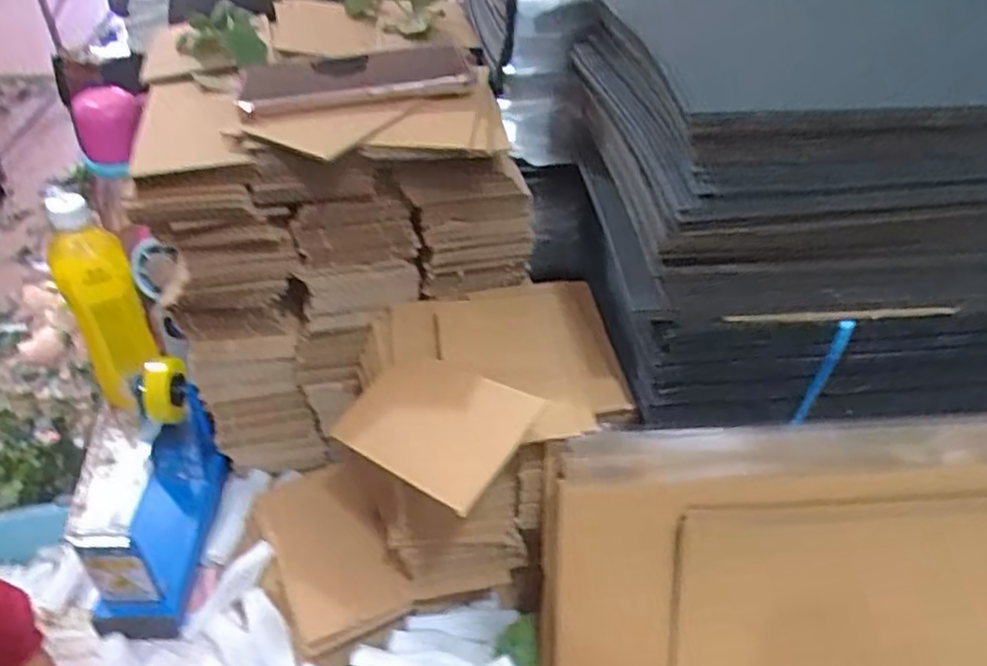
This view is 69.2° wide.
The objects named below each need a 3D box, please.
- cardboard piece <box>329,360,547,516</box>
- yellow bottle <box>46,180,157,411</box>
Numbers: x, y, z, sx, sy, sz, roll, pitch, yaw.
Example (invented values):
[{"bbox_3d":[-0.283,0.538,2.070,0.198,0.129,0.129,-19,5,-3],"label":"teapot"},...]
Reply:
[{"bbox_3d":[-0.038,0.055,0.447,0.130,0.007,0.080,18,62,42],"label":"cardboard piece"},{"bbox_3d":[-0.364,-0.022,0.672,0.060,0.232,0.064,-21,45,-24],"label":"yellow bottle"}]

